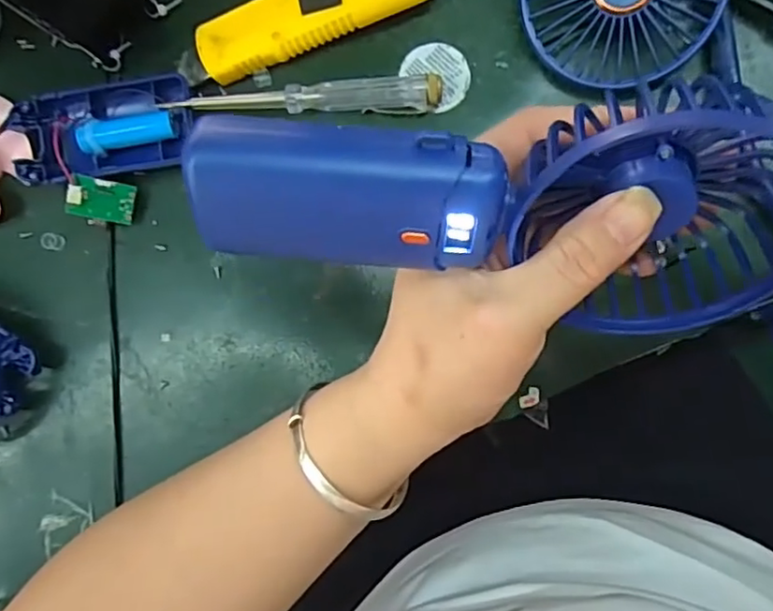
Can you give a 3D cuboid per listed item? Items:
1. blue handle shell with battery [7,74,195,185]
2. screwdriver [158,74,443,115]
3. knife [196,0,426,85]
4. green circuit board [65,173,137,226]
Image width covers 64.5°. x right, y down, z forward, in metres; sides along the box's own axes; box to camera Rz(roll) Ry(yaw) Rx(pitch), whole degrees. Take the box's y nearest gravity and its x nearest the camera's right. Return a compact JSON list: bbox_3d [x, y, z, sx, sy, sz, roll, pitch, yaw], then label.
[{"bbox_3d":[-0.145,-0.089,0.311,0.093,0.016,0.045,-7,88,8],"label":"blue handle shell with battery"},{"bbox_3d":[-0.040,-0.102,0.302,0.132,0.016,0.017,0,89,8],"label":"screwdriver"},{"bbox_3d":[-0.024,-0.147,0.295,0.139,0.022,0.040,-26,85,7],"label":"knife"},{"bbox_3d":[-0.144,-0.052,0.309,0.030,0.005,0.023,9,105,-23],"label":"green circuit board"}]

